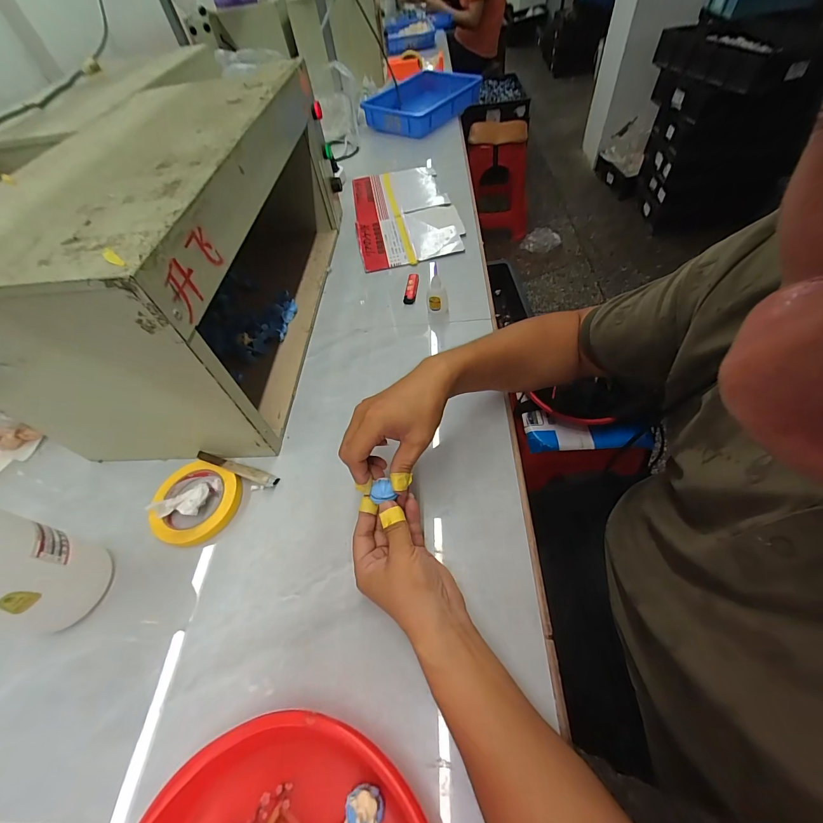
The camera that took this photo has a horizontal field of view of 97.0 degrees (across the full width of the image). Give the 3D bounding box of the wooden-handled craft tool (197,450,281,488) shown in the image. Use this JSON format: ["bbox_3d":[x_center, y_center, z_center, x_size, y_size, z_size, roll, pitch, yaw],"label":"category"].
[{"bbox_3d":[-0.230,0.075,0.482,0.115,0.018,0.018,15,57,15],"label":"wooden-handled craft tool"}]

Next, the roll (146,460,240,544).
[{"bbox_3d":[-0.275,0.116,0.463,0.107,0.019,0.102,-2,54,3],"label":"roll"}]

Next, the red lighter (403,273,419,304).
[{"bbox_3d":[0.001,-0.230,0.677,0.022,0.011,0.075,6,55,9],"label":"red lighter"}]

